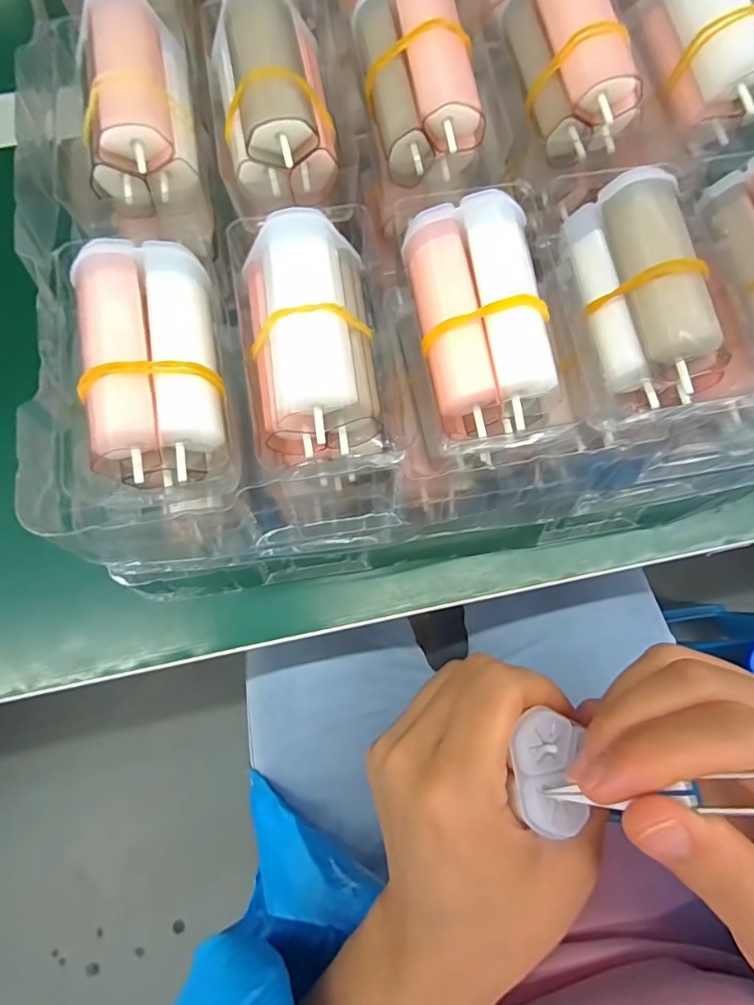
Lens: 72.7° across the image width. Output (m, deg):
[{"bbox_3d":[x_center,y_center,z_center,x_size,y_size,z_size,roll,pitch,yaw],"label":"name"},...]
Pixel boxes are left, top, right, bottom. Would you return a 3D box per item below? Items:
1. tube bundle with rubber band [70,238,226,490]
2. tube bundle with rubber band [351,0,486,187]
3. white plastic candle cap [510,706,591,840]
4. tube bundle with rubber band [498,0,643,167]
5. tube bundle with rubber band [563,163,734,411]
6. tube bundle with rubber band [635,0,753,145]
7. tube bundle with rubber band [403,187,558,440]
[{"bbox_3d":[-0.065,-0.041,0.149,0.035,0.024,0.067,-10,76,-4],"label":"tube bundle with rubber band"},{"bbox_3d":[0.013,-0.149,0.179,0.034,0.029,0.064,-11,76,-4],"label":"tube bundle with rubber band"},{"bbox_3d":[0.056,0.087,0.165,0.022,0.006,0.033,3,75,0],"label":"white plastic candle cap"},{"bbox_3d":[0.067,-0.157,0.178,0.025,0.026,0.072,-12,76,-4],"label":"tube bundle with rubber band"},{"bbox_3d":[0.083,-0.066,0.158,0.028,0.021,0.070,-11,76,-4],"label":"tube bundle with rubber band"},{"bbox_3d":[0.119,-0.166,0.180,0.026,0.029,0.064,-9,75,-3],"label":"tube bundle with rubber band"},{"bbox_3d":[0.032,-0.055,0.153,0.035,0.020,0.067,-10,76,-3],"label":"tube bundle with rubber band"}]

